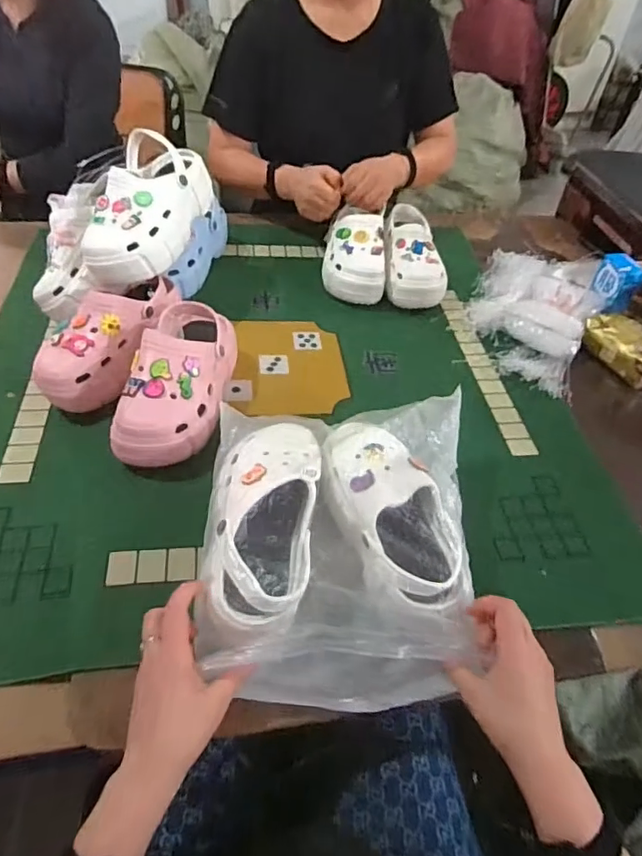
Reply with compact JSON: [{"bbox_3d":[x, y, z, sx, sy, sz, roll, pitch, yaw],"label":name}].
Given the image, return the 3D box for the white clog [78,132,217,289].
[{"bbox_3d":[-0.260,-0.326,0.803,0.113,0.121,0.237,16,48,10],"label":"white clog"}]

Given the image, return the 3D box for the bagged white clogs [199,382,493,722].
[{"bbox_3d":[0.019,0.109,0.575,0.266,0.128,0.305,1,46,0],"label":"bagged white clogs"}]

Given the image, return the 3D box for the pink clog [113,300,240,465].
[{"bbox_3d":[-0.185,-0.058,0.713,0.108,0.109,0.249,6,47,1],"label":"pink clog"}]

